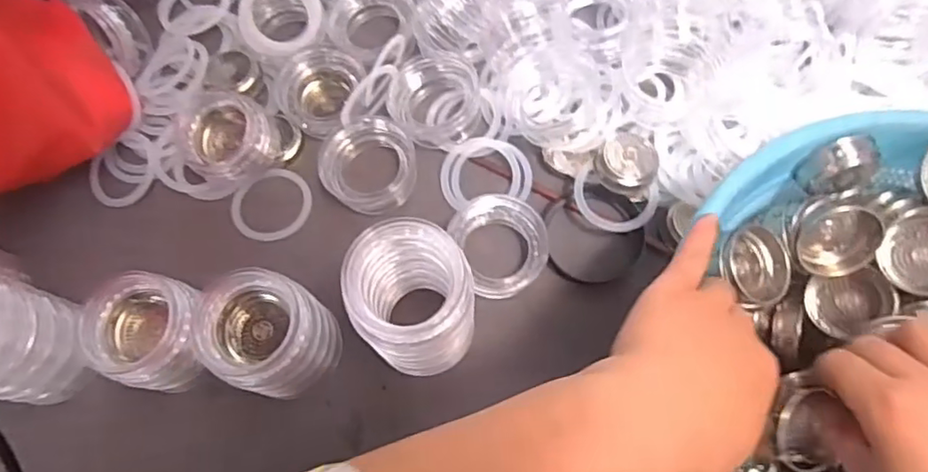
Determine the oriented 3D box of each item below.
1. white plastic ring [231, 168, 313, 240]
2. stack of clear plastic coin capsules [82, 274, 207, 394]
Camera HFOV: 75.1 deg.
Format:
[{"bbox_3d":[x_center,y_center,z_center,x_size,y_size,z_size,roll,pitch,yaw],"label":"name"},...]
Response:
[{"bbox_3d":[-0.146,-0.023,0.459,0.059,0.006,0.051,-23,83,-5],"label":"white plastic ring"},{"bbox_3d":[-0.199,0.065,0.393,0.071,0.063,0.065,11,71,5],"label":"stack of clear plastic coin capsules"}]

